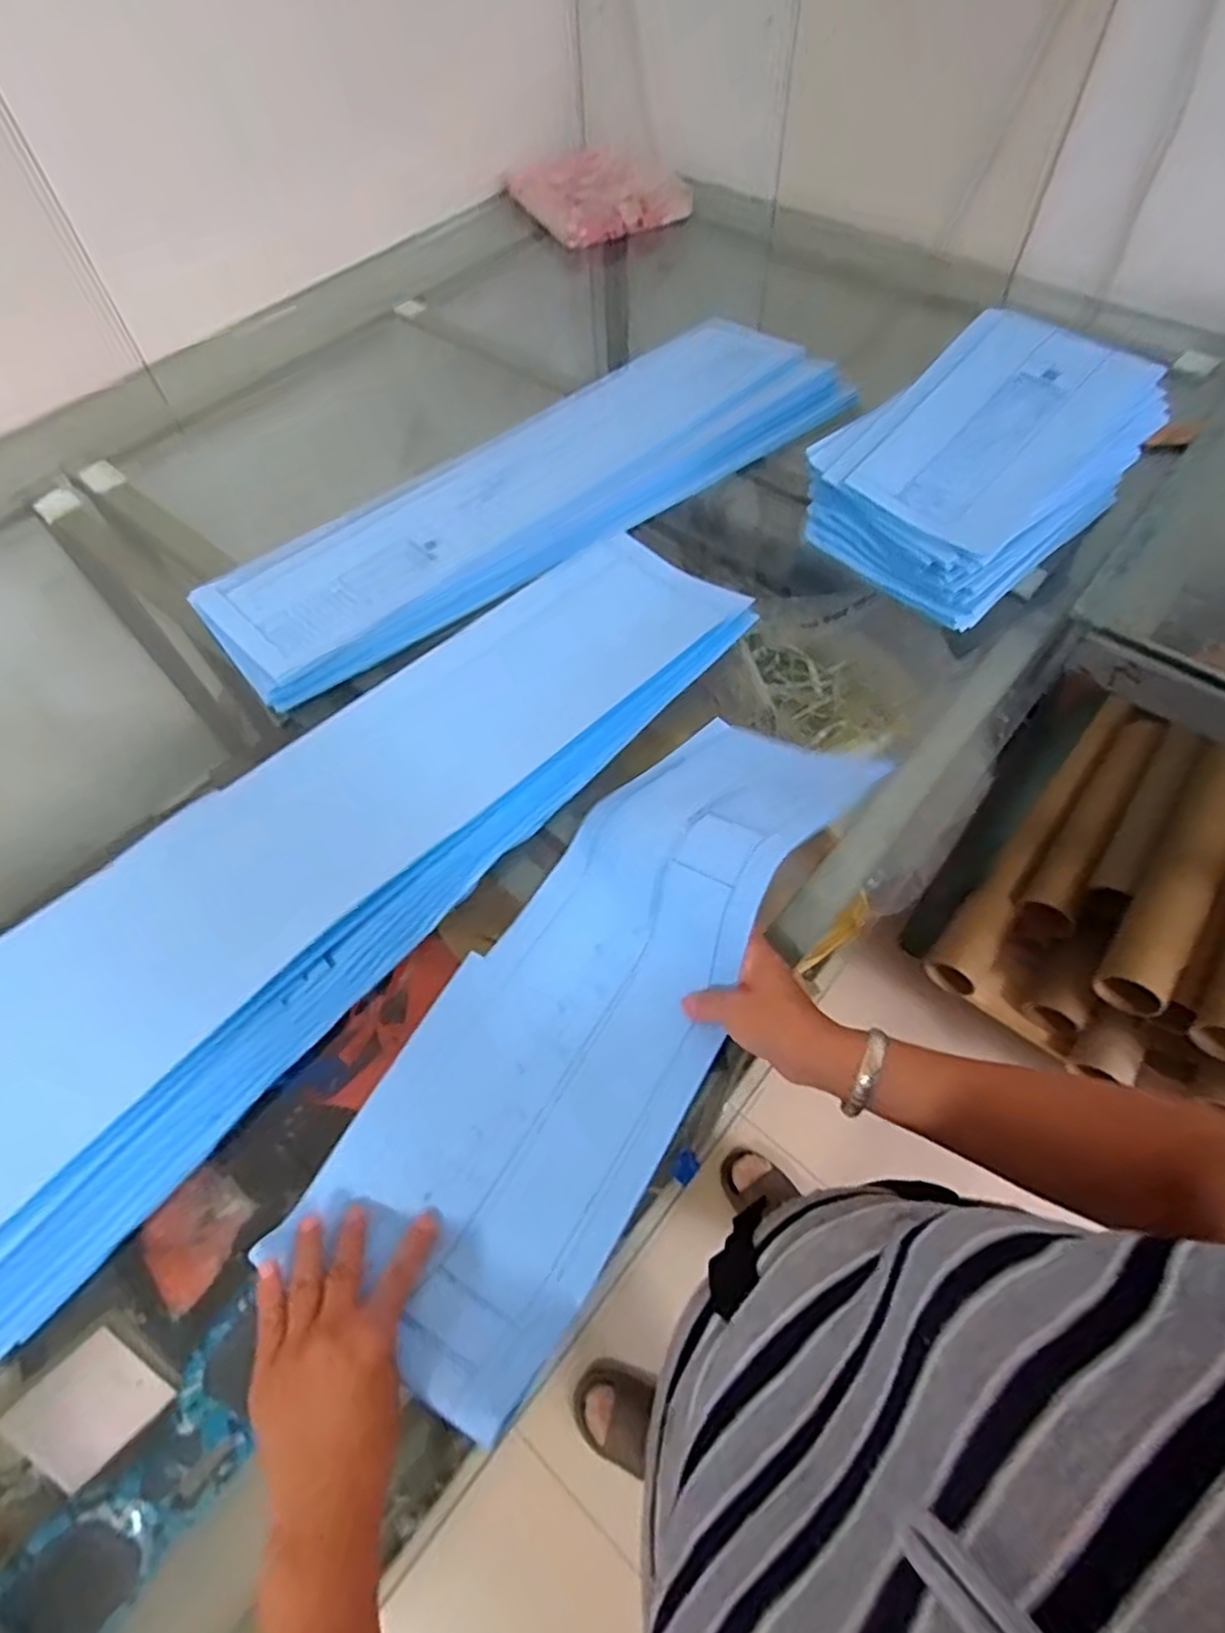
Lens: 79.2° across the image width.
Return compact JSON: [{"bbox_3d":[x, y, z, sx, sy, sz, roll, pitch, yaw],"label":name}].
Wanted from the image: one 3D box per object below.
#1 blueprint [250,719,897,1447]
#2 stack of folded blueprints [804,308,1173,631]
[{"bbox_3d":[-0.008,0.130,0.590,0.210,0.104,0.524,28,70,18],"label":"blueprint"},{"bbox_3d":[0.425,-0.421,0.895,0.343,0.148,0.273,-39,65,-19],"label":"stack of folded blueprints"}]

